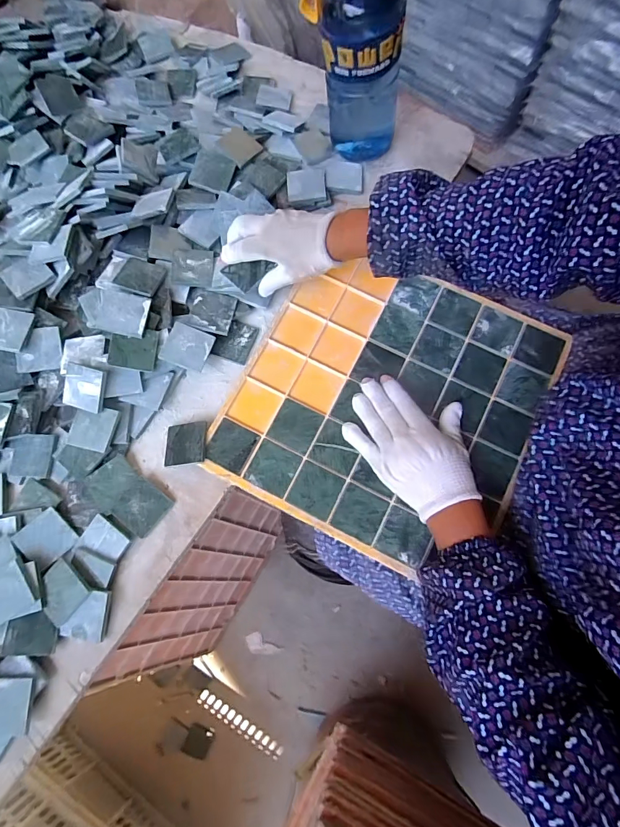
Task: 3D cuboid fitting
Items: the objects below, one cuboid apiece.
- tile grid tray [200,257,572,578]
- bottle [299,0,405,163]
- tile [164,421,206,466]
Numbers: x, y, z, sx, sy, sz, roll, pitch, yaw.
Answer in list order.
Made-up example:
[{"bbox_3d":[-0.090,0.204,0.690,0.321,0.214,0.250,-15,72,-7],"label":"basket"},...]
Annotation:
[{"bbox_3d":[0.086,-0.016,0.447,0.314,0.016,0.315,25,79,5],"label":"tile grid tray"},{"bbox_3d":[0.051,-0.402,0.435,0.113,0.220,0.077,7,78,3],"label":"bottle"},{"bbox_3d":[-0.138,0.033,0.439,0.048,0.005,0.047,-10,68,17],"label":"tile"}]

